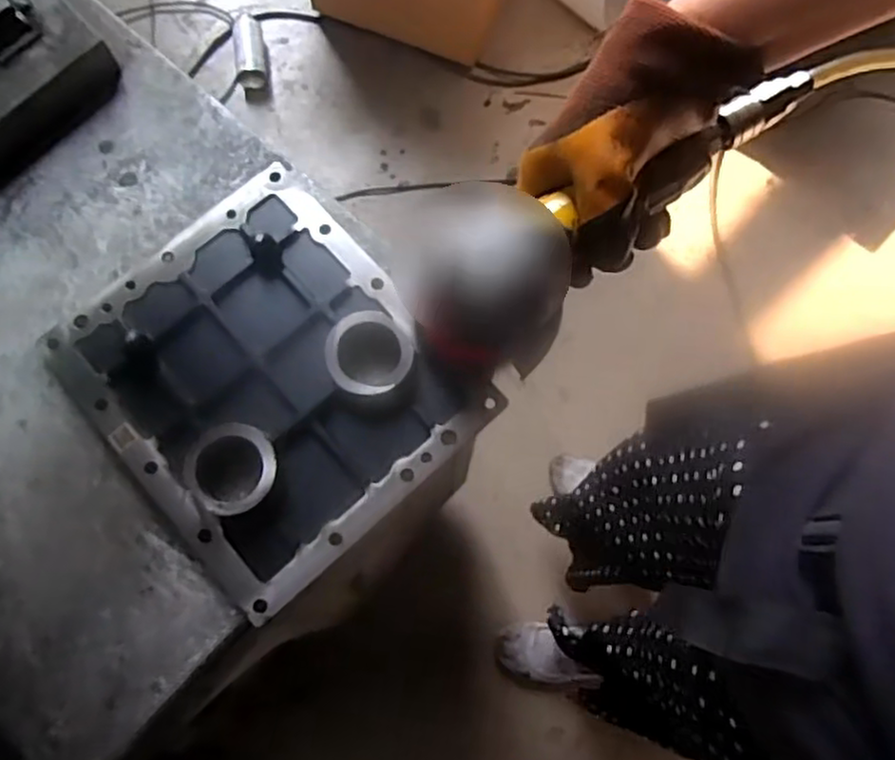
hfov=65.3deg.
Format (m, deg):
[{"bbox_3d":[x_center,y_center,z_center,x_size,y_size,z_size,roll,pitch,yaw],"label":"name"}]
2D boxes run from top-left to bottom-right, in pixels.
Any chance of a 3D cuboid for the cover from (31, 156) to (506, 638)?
[{"bbox_3d":[-0.115,0.001,0.470,0.207,0.037,0.259,-42,79,-11],"label":"cover"}]

